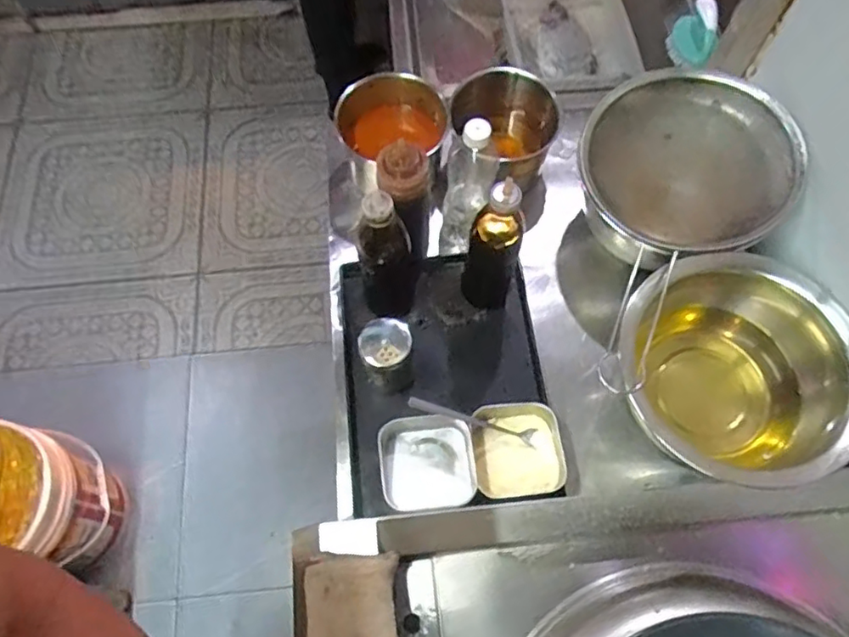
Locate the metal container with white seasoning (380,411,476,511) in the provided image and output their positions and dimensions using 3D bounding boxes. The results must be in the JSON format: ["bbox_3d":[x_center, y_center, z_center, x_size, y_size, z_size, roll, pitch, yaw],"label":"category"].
[{"bbox_3d":[0.004,0.174,0.740,0.114,0.055,0.105,-2,67,-1],"label":"metal container with white seasoning"}]

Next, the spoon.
[{"bbox_3d":[0.056,0.125,0.742,0.167,0.028,0.021,20,66,-19],"label":"spoon"}]

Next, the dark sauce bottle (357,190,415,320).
[{"bbox_3d":[-0.044,-0.076,0.744,0.072,0.260,0.070,-8,68,-4],"label":"dark sauce bottle"}]

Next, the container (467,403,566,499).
[{"bbox_3d":[0.112,0.161,0.748,0.105,0.050,0.113,-9,68,-4],"label":"container"}]

